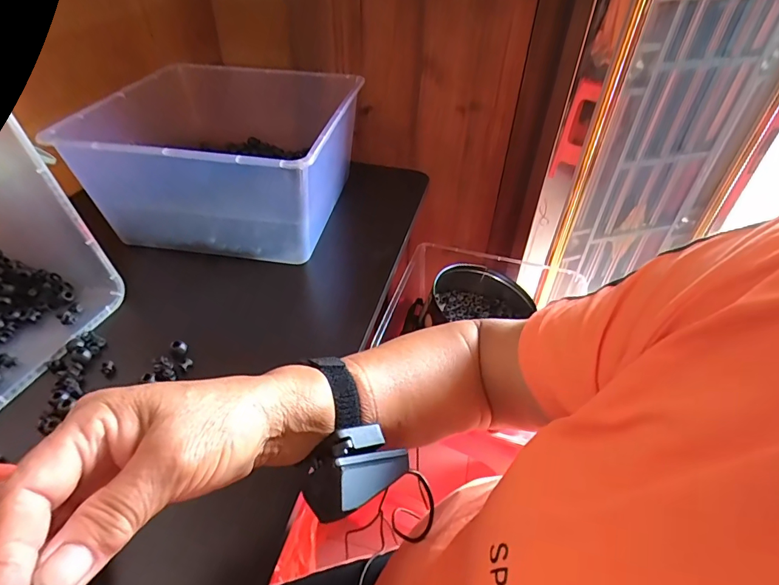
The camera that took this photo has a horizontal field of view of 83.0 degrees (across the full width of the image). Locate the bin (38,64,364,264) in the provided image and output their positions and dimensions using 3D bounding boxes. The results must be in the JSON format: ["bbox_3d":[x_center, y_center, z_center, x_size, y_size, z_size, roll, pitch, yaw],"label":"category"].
[{"bbox_3d":[-0.198,-0.188,0.594,0.293,0.142,0.314,7,41,6],"label":"bin"}]

